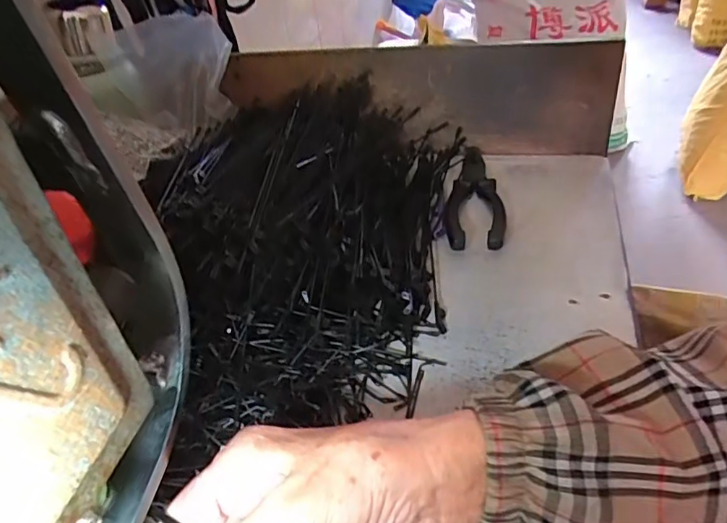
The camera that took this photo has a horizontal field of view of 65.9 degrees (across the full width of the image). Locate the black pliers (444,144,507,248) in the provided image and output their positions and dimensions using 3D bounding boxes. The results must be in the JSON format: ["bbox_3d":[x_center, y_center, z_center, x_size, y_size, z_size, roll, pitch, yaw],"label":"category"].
[{"bbox_3d":[0.105,-0.065,0.519,0.050,0.017,0.176,3,40,12],"label":"black pliers"}]

